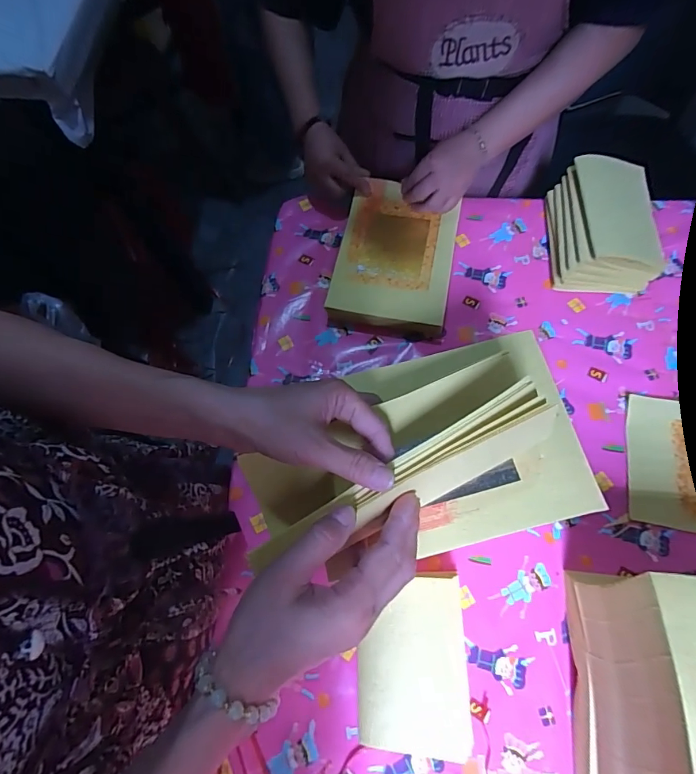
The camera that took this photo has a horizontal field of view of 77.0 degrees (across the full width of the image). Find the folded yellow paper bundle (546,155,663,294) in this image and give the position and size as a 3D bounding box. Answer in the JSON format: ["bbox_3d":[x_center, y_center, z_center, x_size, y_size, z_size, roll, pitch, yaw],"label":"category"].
[{"bbox_3d":[0.355,-0.221,0.612,0.120,0.101,0.166,1,70,3],"label":"folded yellow paper bundle"}]

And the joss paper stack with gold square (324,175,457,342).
[{"bbox_3d":[0.066,-0.179,0.636,0.166,0.066,0.233,10,71,6],"label":"joss paper stack with gold square"}]

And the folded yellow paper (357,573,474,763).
[{"bbox_3d":[0.068,0.291,0.470,0.112,0.042,0.162,-3,70,2],"label":"folded yellow paper"}]

